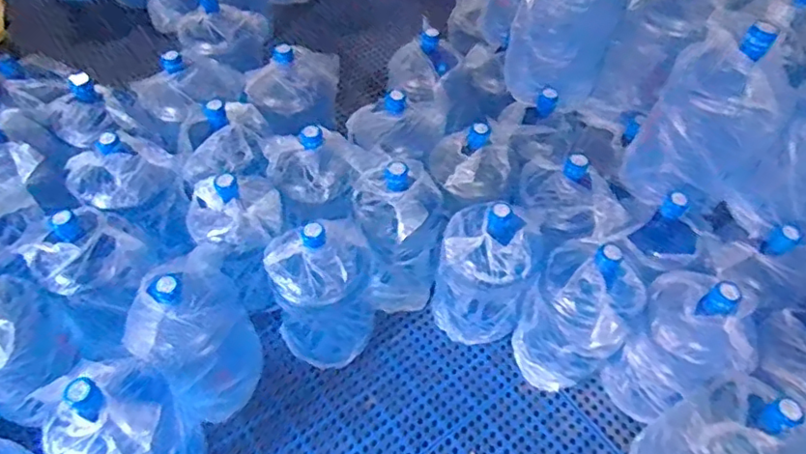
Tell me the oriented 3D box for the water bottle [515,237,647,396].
[{"bbox_3d":[0.455,0.232,1.529,0.246,0.470,0.226,1,54,-1],"label":"water bottle"}]

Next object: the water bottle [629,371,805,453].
[{"bbox_3d":[0.719,0.522,1.328,0.252,0.443,0.259,-34,62,-24],"label":"water bottle"}]

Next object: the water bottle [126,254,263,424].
[{"bbox_3d":[-0.517,0.270,1.450,0.256,0.390,0.249,-28,60,-20],"label":"water bottle"}]

